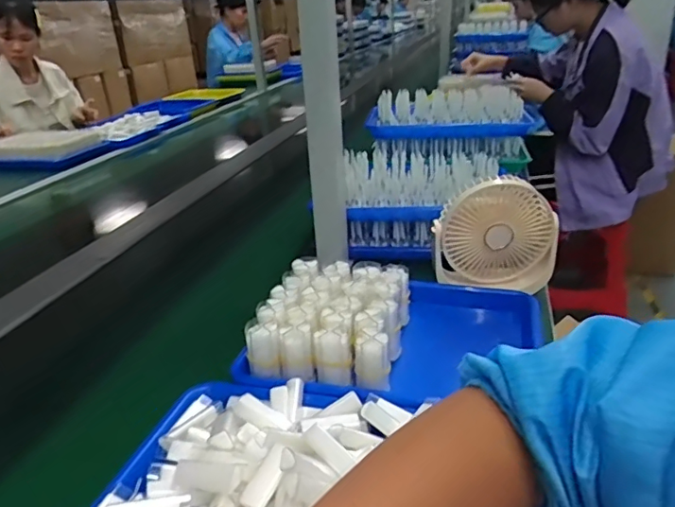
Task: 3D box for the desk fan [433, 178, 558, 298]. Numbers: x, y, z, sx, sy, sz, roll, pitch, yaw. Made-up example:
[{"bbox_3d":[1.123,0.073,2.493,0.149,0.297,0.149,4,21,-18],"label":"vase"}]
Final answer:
[{"bbox_3d":[0.211,-0.021,0.731,0.159,0.158,0.057,-5,25,-2],"label":"desk fan"}]

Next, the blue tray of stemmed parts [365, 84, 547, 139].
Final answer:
[{"bbox_3d":[0.221,-0.274,1.051,0.315,0.062,0.182,4,26,17],"label":"blue tray of stemmed parts"}]

